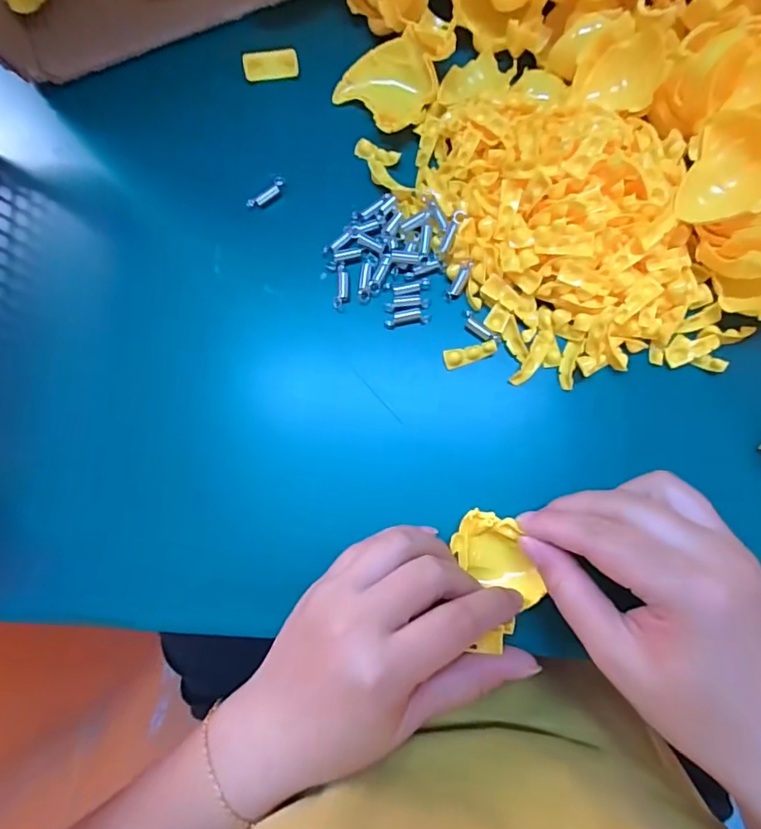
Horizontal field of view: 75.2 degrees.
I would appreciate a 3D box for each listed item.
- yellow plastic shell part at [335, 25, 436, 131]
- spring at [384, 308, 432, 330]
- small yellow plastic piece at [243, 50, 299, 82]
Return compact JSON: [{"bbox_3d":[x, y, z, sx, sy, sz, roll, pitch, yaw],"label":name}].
[{"bbox_3d":[0.006,-0.201,0.299,0.050,0.021,0.056,-43,82,-3],"label":"yellow plastic shell part"},{"bbox_3d":[0.016,-0.057,0.289,0.027,0.006,0.009,-10,82,2],"label":"spring"},{"bbox_3d":[-0.069,-0.222,0.314,0.034,0.012,0.011,-5,82,3],"label":"small yellow plastic piece"}]

